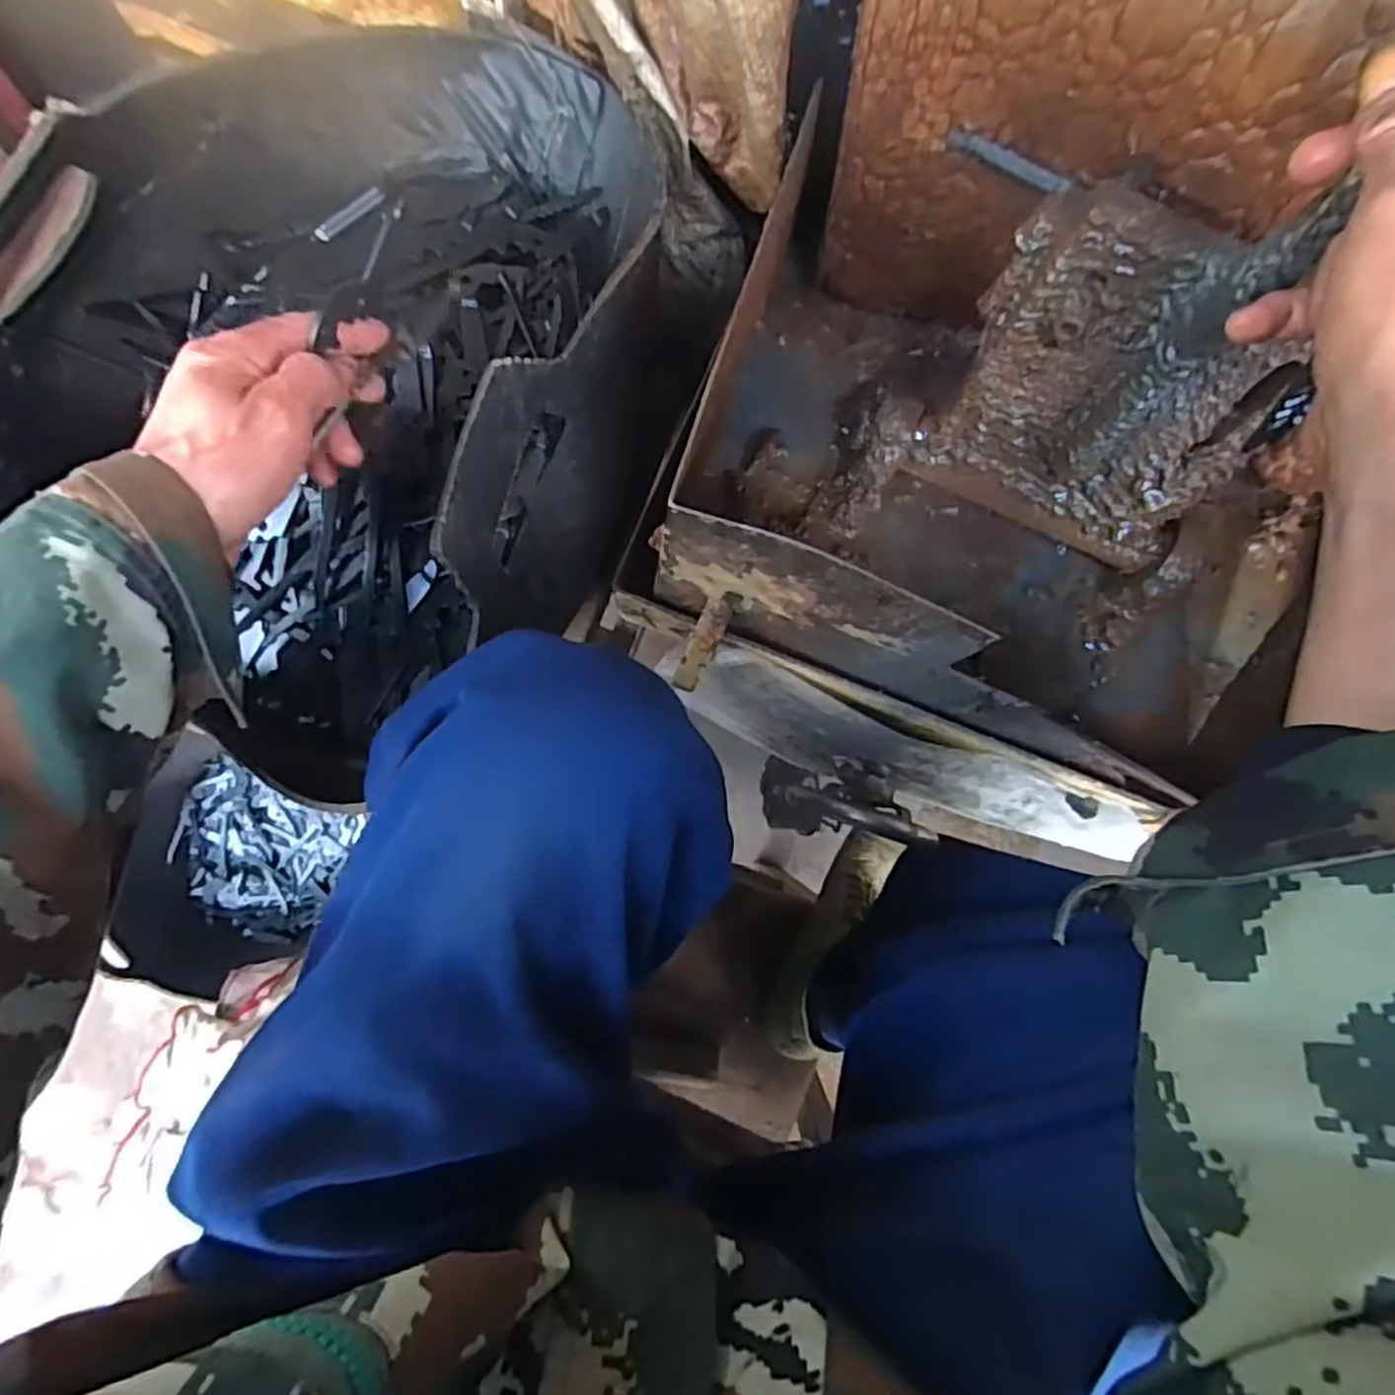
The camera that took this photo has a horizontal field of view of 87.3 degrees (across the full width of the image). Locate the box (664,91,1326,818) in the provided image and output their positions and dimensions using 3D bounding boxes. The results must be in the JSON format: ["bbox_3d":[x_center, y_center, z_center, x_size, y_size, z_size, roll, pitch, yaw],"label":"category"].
[{"bbox_3d":[0.209,-0.116,0.428,0.402,0.195,0.272,22,84,-1],"label":"box"}]

